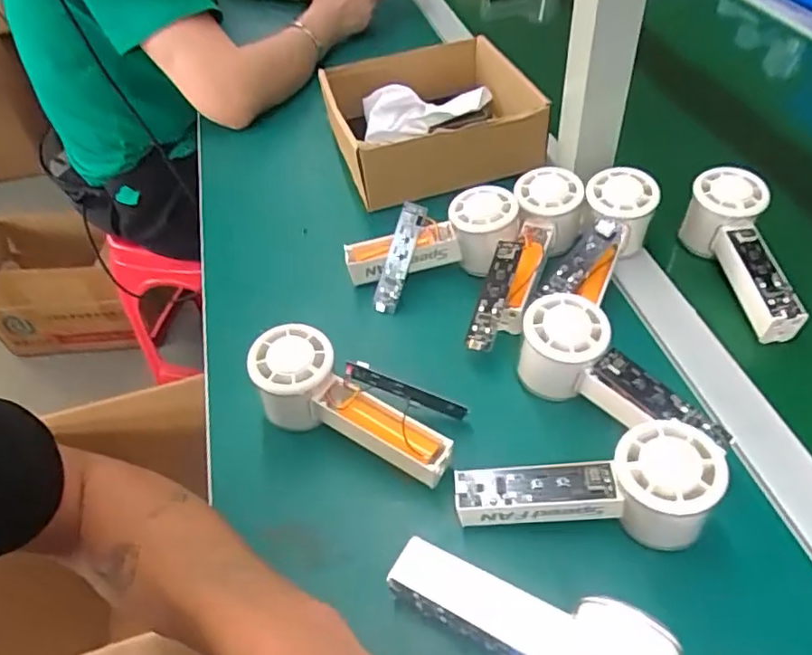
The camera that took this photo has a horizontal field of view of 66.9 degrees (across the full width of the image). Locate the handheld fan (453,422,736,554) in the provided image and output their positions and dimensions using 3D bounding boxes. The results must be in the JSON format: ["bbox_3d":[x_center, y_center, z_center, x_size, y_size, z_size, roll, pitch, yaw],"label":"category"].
[{"bbox_3d":[0.108,0.099,0.370,0.151,0.054,0.055,-9,47,15],"label":"handheld fan"}]

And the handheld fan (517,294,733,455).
[{"bbox_3d":[0.142,0.035,0.407,0.051,0.049,0.138,-38,55,-25],"label":"handheld fan"}]

